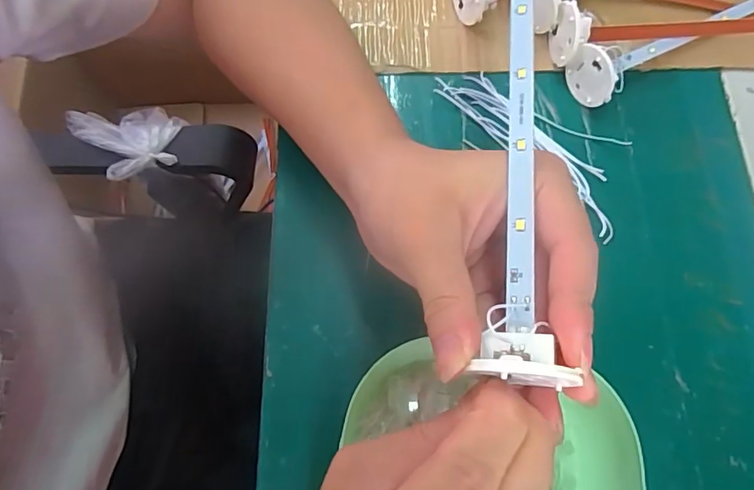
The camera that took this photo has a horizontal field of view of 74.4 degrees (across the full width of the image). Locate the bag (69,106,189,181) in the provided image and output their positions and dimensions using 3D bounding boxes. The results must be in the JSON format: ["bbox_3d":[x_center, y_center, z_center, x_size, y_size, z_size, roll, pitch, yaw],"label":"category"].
[{"bbox_3d":[-0.249,-0.109,0.508,0.098,0.036,0.086,-26,74,-9],"label":"bag"}]

